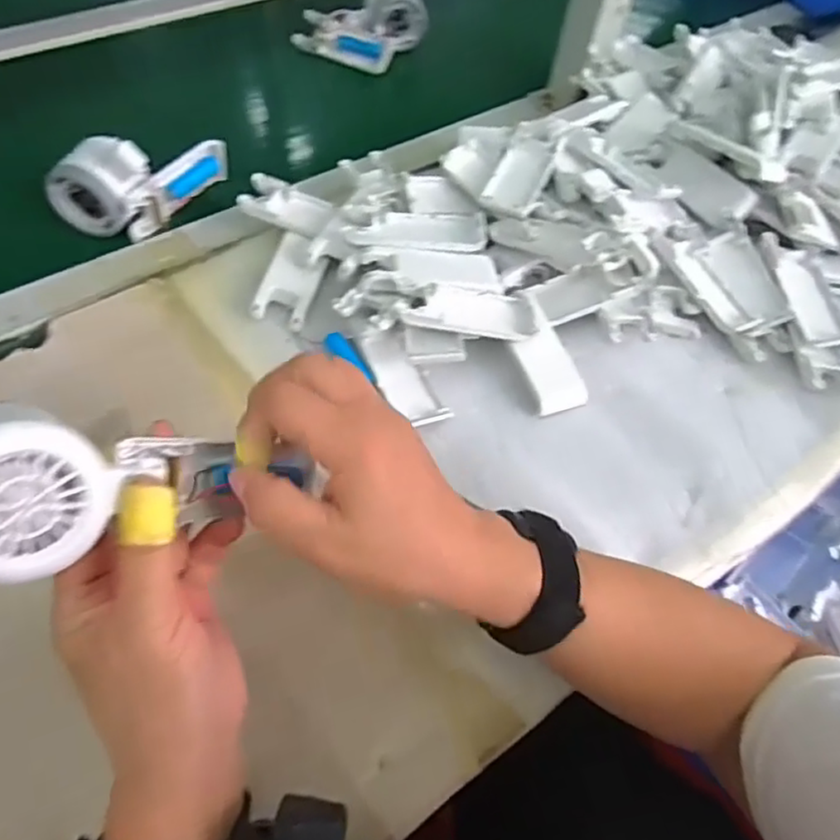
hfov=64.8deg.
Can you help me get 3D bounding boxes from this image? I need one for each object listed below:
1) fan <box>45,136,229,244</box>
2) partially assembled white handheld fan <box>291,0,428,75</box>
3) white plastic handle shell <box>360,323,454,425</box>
[{"bbox_3d":[-0.216,-0.192,0.519,0.138,0.058,0.045,-24,63,-21],"label":"fan"},{"bbox_3d":[-0.060,-0.426,0.705,0.102,0.053,0.113,31,59,13],"label":"partially assembled white handheld fan"},{"bbox_3d":[-0.012,-0.029,0.469,0.033,0.018,0.080,-23,62,-20],"label":"white plastic handle shell"}]

